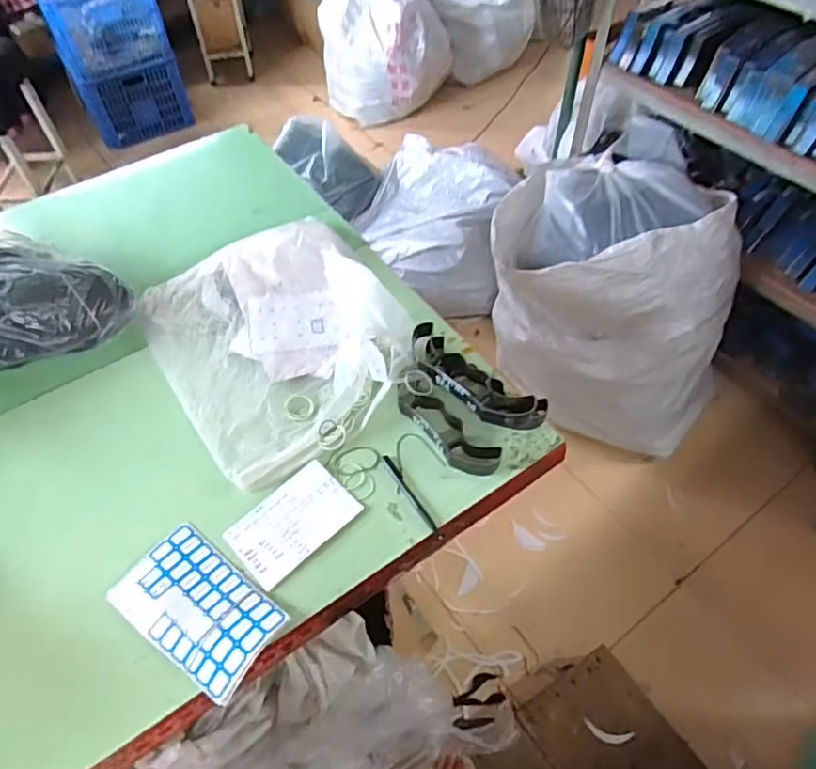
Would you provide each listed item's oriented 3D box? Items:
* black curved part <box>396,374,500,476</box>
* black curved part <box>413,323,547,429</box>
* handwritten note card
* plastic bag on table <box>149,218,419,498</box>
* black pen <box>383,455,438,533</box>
[{"bbox_3d":[0.050,0.059,0.854,0.063,0.028,0.188,-36,67,-19],"label":"black curved part"},{"bbox_3d":[0.091,-0.004,0.871,0.231,0.043,0.082,36,66,17],"label":"black curved part"},{"bbox_3d":[-0.153,0.182,0.786,0.158,0.005,0.103,-40,64,-22],"label":"handwritten note card"},{"bbox_3d":[-0.202,-0.082,0.944,0.366,0.053,0.442,-28,65,-15],"label":"plastic bag on table"},{"bbox_3d":[0.002,0.146,0.801,0.010,0.008,0.127,-27,65,-15],"label":"black pen"}]

